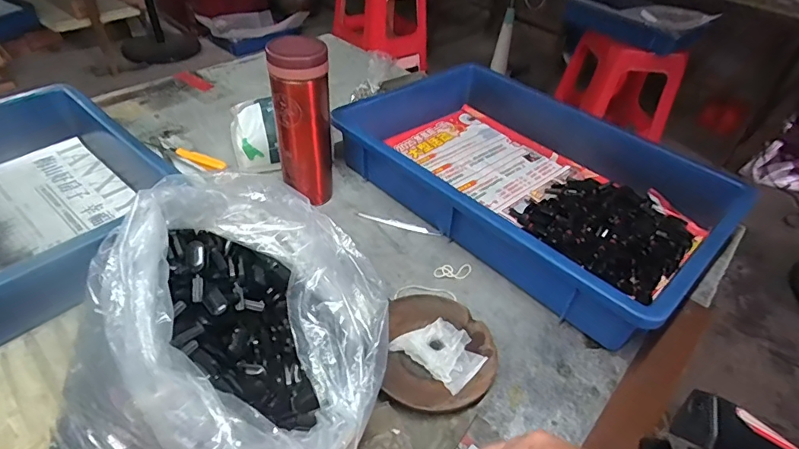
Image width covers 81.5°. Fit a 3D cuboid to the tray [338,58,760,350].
[{"bbox_3d":[0.159,-0.068,0.586,0.310,0.083,0.433,-31,54,-34],"label":"tray"}]

